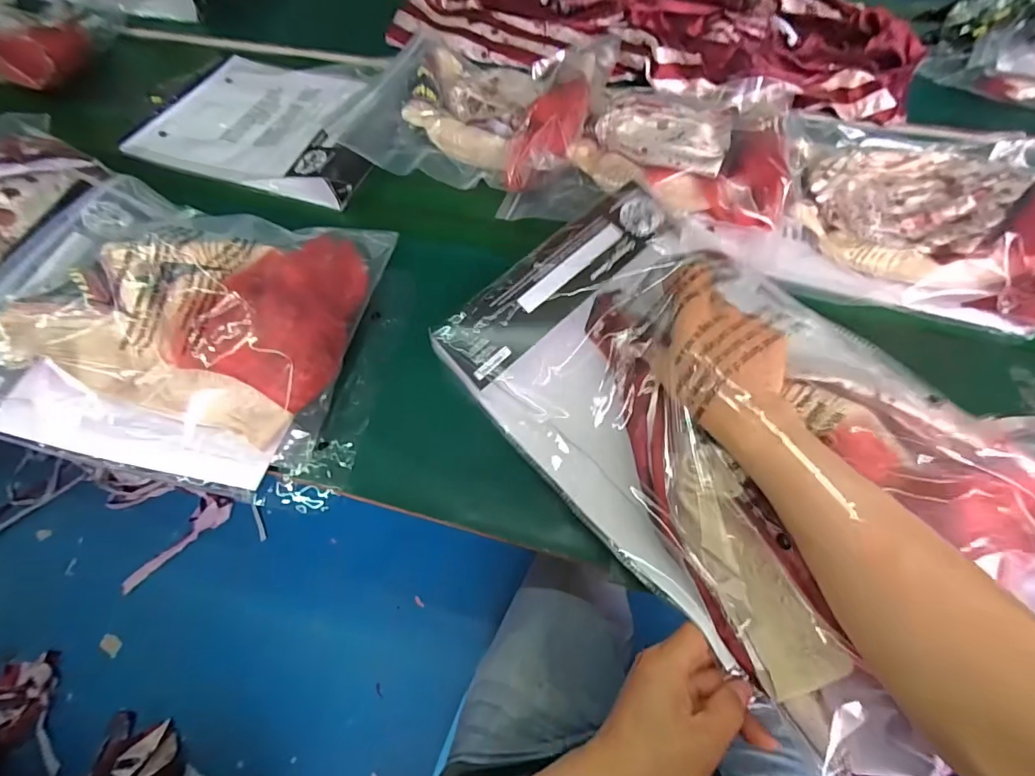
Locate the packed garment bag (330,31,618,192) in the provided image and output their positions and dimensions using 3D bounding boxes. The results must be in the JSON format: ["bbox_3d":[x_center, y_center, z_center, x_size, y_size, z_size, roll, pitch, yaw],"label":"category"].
[{"bbox_3d":[-0.058,-0.426,0.685,0.337,0.097,0.308,15,64,6],"label":"packed garment bag"}]

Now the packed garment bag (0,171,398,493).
[{"bbox_3d":[-0.361,-0.084,0.505,0.356,0.069,0.311,12,64,4],"label":"packed garment bag"}]

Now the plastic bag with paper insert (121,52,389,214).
[{"bbox_3d":[-0.373,-0.417,0.739,0.411,0.034,0.282,15,63,17],"label":"plastic bag with paper insert"}]

